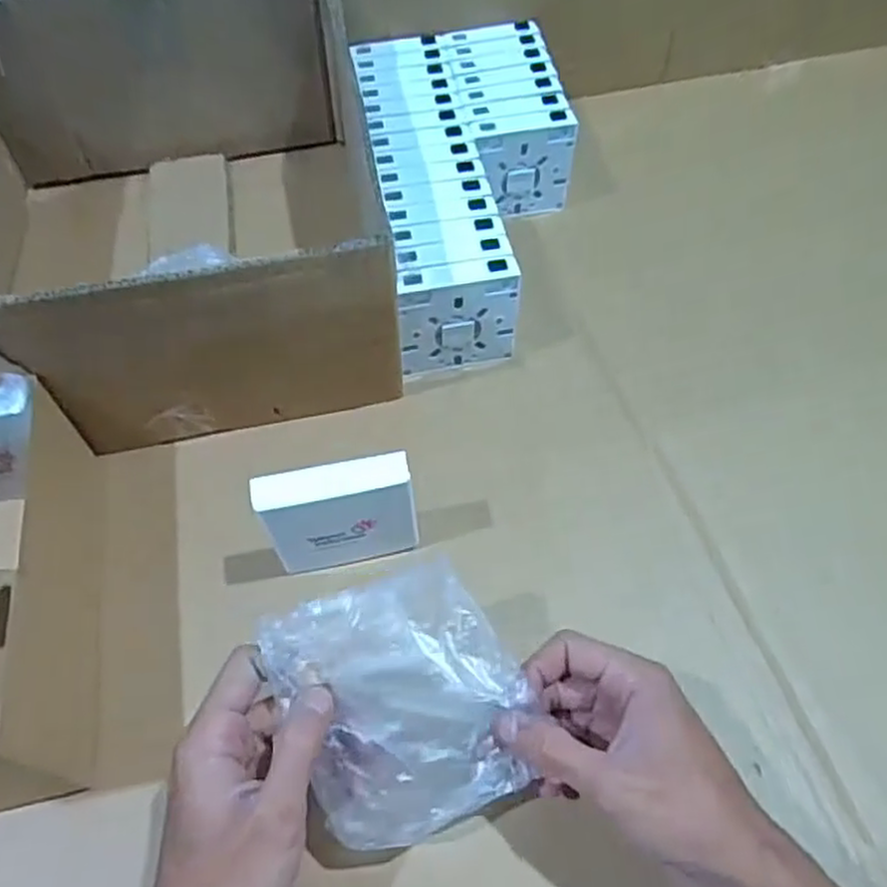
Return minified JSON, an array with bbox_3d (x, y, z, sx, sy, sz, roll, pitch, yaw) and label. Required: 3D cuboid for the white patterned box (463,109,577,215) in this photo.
[{"bbox_3d":[0.065,-0.230,0.616,0.084,0.088,0.023,-14,58,-9],"label":"white patterned box"}]

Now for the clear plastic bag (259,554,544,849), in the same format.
[{"bbox_3d":[-0.019,0.124,0.354,0.103,0.021,0.120,-20,88,-12],"label":"clear plastic bag"}]

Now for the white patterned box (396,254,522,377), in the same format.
[{"bbox_3d":[0.010,-0.089,0.526,0.084,0.086,0.024,-9,57,-5],"label":"white patterned box"}]

